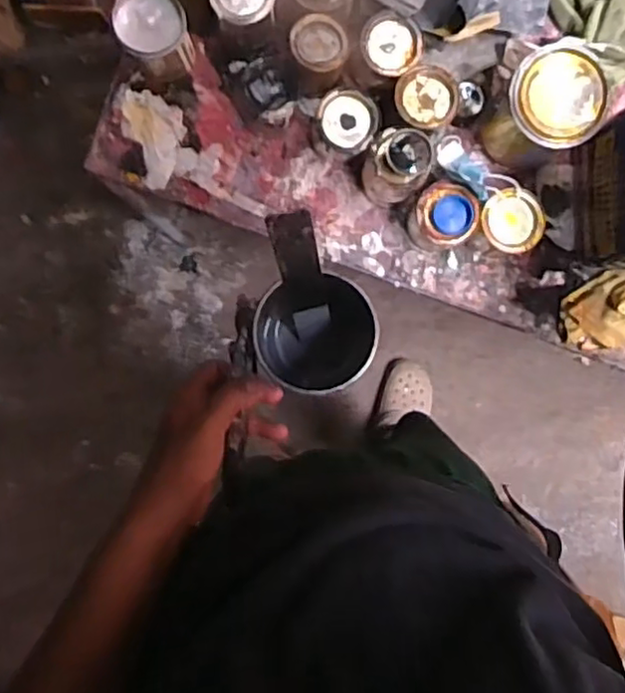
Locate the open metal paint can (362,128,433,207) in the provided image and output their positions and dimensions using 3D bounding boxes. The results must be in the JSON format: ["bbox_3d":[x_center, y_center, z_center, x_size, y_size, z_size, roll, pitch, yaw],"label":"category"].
[{"bbox_3d":[0.099,-0.207,0.771,0.067,0.072,0.076,26,93,0],"label":"open metal paint can"}]

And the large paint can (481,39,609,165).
[{"bbox_3d":[0.255,-0.260,0.741,0.090,0.134,0.096,0,92,1],"label":"large paint can"}]

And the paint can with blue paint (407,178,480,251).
[{"bbox_3d":[0.151,-0.153,0.777,0.073,0.079,0.071,0,92,1],"label":"paint can with blue paint"}]

